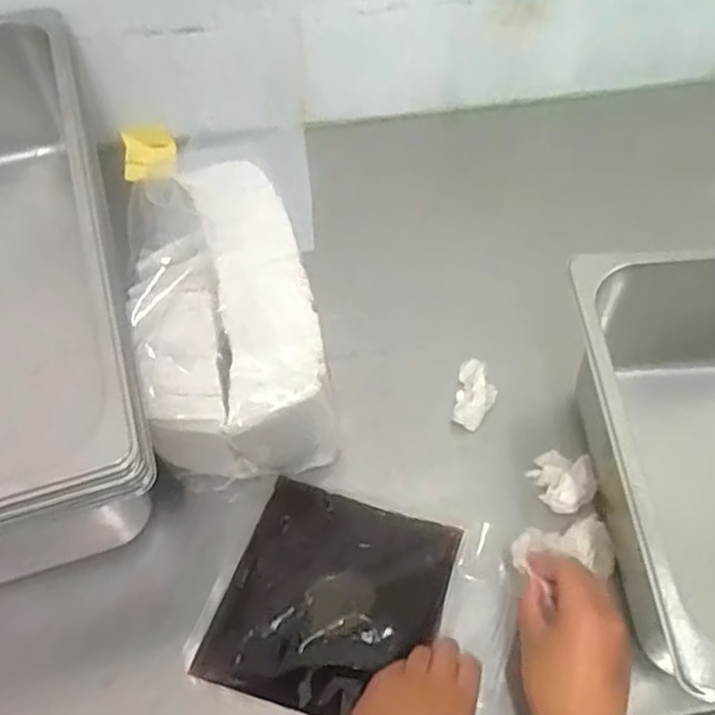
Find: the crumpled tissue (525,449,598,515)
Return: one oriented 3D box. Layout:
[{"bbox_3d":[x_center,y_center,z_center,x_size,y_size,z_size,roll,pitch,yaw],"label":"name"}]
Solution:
[{"bbox_3d":[0.176,0.105,0.610,0.050,0.022,0.055,-12,59,-7],"label":"crumpled tissue"}]

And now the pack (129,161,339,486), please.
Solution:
[{"bbox_3d":[-0.113,-0.031,0.624,0.139,0.132,0.274,-12,59,-7],"label":"pack"}]

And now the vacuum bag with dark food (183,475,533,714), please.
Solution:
[{"bbox_3d":[0.010,0.197,0.554,0.245,0.033,0.162,15,59,9],"label":"vacuum bag with dark food"}]

